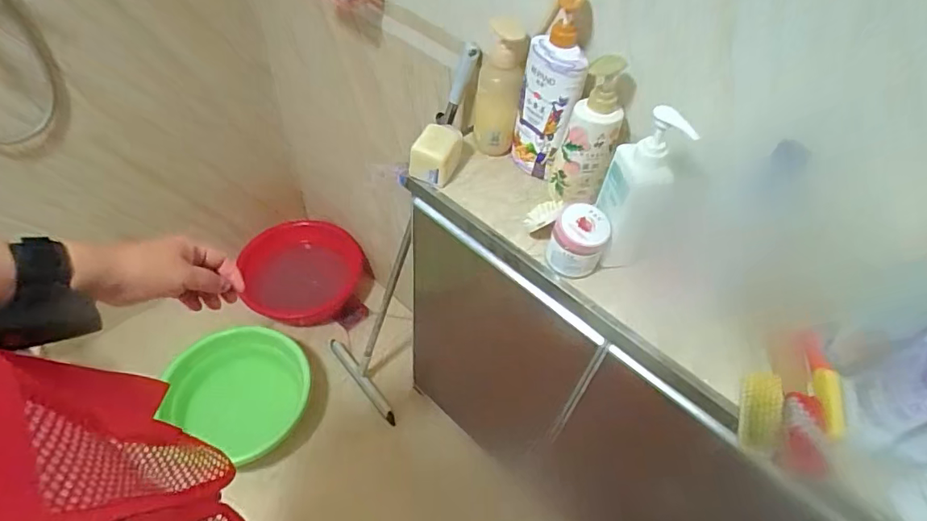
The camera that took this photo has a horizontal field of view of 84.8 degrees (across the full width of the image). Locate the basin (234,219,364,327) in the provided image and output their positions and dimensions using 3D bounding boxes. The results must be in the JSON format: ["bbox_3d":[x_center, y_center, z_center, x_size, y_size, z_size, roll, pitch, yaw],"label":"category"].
[{"bbox_3d":[-0.502,0.038,1.590,0.336,0.107,0.318,3,51,-3],"label":"basin"}]

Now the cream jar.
[{"bbox_3d":[0.150,-0.022,0.671,0.070,0.086,0.060,21,52,12],"label":"cream jar"}]

